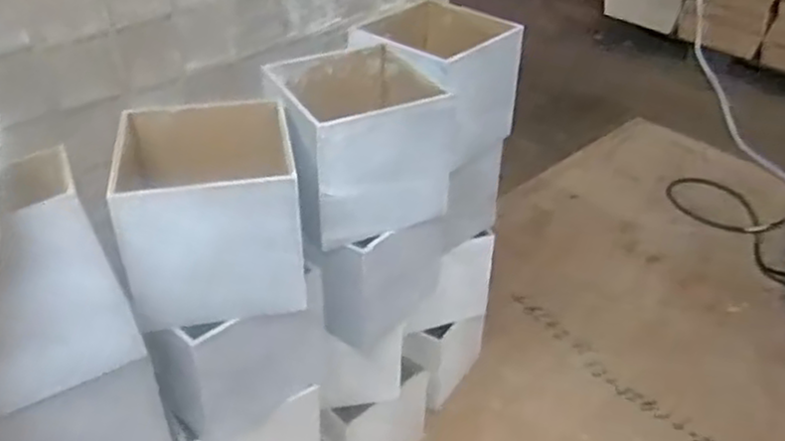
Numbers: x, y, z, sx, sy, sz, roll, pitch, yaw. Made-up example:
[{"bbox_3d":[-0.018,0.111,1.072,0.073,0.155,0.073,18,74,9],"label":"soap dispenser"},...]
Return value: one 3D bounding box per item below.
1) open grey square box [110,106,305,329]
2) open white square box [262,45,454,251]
[{"bbox_3d":[-0.122,-0.012,0.505,0.110,0.114,0.115,-6,37,-12],"label":"open grey square box"},{"bbox_3d":[-0.033,-0.064,0.589,0.123,0.100,0.121,-15,40,-23],"label":"open white square box"}]

